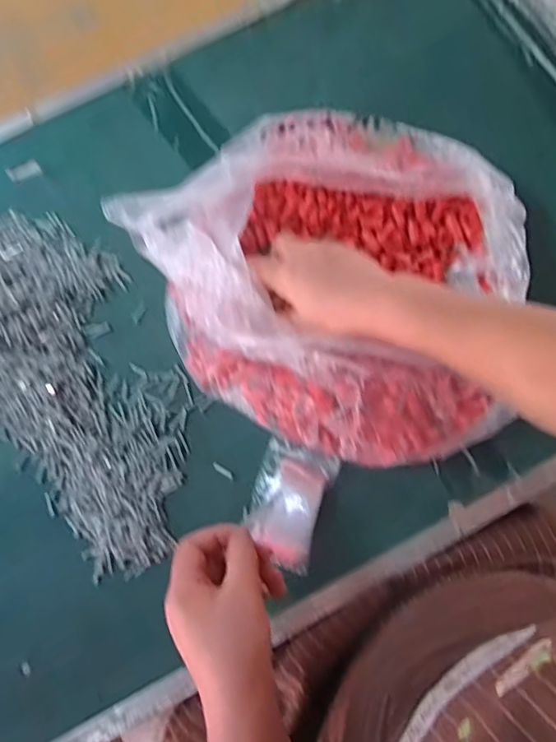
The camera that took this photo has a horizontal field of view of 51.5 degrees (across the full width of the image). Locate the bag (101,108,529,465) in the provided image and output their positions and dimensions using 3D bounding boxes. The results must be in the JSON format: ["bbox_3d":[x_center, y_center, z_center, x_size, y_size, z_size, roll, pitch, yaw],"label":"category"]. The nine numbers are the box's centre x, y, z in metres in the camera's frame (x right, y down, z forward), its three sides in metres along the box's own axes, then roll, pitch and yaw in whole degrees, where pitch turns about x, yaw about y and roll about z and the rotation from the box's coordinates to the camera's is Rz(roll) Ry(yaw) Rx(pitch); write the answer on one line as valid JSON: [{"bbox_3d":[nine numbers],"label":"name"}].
[{"bbox_3d":[0.060,-0.094,0.520,0.327,0.086,0.313,40,80,11],"label":"bag"}]

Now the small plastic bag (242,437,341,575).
[{"bbox_3d":[0.009,0.118,0.513,0.064,0.012,0.101,18,77,7],"label":"small plastic bag"}]

